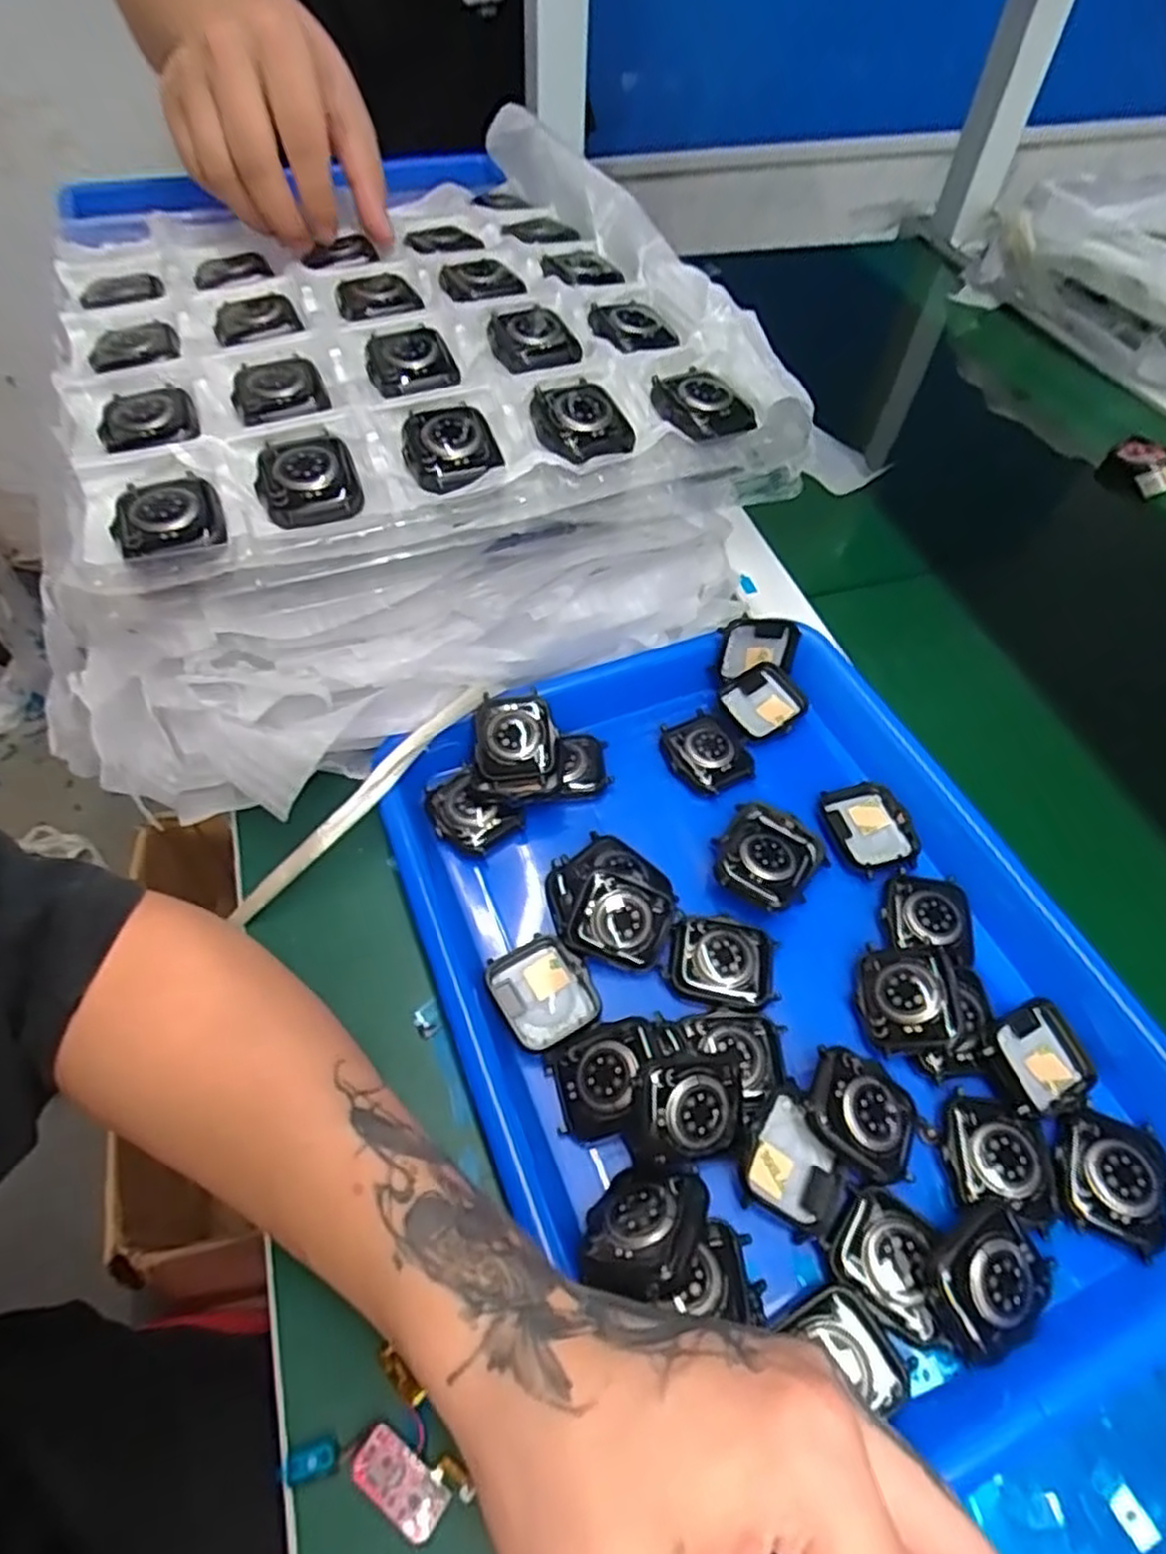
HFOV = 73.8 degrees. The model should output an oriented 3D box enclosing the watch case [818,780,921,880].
[{"bbox_3d":[0.137,0.024,0.369,0.037,0.006,0.047,-7,55,-7],"label":"watch case"}]

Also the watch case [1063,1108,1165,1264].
[{"bbox_3d":[0.195,0.146,0.283,0.037,0.007,0.042,18,56,11],"label":"watch case"}]

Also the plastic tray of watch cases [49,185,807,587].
[{"bbox_3d":[-0.096,-0.225,0.393,0.302,0.031,0.317,-17,57,-13],"label":"plastic tray of watch cases"}]

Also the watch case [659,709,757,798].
[{"bbox_3d":[0.061,-0.014,0.392,0.040,0.011,0.046,-16,57,-12],"label":"watch case"}]

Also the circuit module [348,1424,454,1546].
[{"bbox_3d":[-0.056,0.217,0.239,0.031,0.008,0.016,29,59,17],"label":"circuit module"}]

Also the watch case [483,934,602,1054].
[{"bbox_3d":[-0.016,0.091,0.323,0.037,0.013,0.045,-26,60,-18],"label":"watch case"}]

